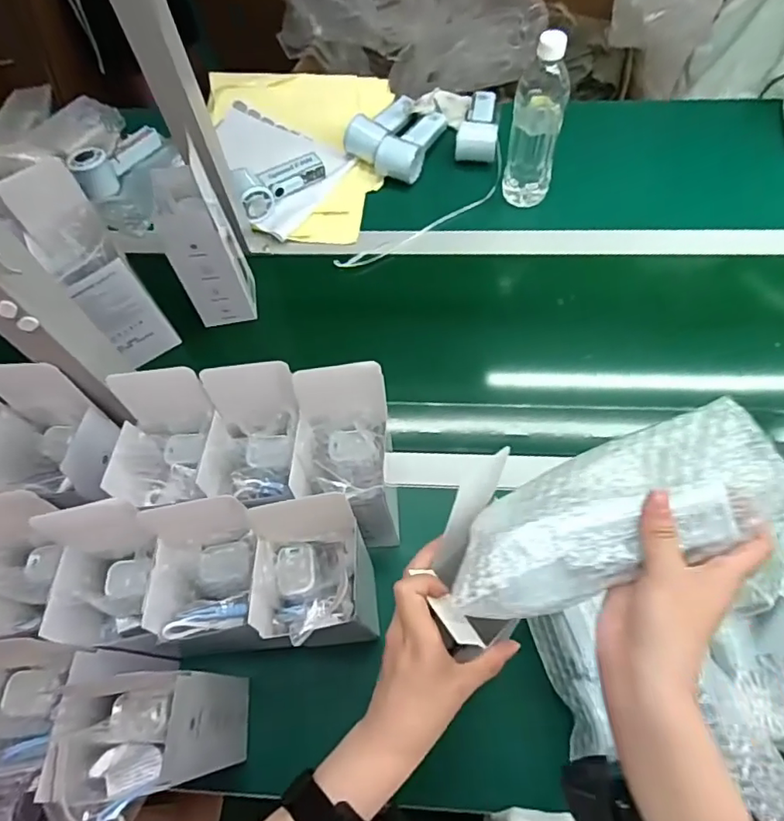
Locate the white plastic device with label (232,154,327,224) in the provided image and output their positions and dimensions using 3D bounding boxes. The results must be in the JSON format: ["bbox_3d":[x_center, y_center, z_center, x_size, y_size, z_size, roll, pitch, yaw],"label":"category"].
[{"bbox_3d":[-0.169,-0.340,0.801,0.145,0.048,0.057,-42,69,-16],"label":"white plastic device with label"}]

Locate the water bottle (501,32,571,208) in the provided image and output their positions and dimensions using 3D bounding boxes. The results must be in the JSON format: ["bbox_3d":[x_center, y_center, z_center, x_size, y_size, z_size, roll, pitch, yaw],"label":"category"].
[{"bbox_3d":[0.193,-0.379,0.726,0.067,0.219,0.061,14,65,10],"label":"water bottle"}]

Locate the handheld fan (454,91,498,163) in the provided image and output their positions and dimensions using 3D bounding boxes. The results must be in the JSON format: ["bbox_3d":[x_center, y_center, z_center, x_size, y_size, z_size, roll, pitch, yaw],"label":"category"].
[{"bbox_3d":[0.135,-0.454,0.853,0.059,0.037,0.156,6,64,6],"label":"handheld fan"}]

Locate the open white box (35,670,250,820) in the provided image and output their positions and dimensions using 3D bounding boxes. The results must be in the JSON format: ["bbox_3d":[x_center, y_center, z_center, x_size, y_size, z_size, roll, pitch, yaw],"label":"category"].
[{"bbox_3d":[-0.178,0.261,0.432,0.079,0.183,0.094,-2,63,2],"label":"open white box"}]

